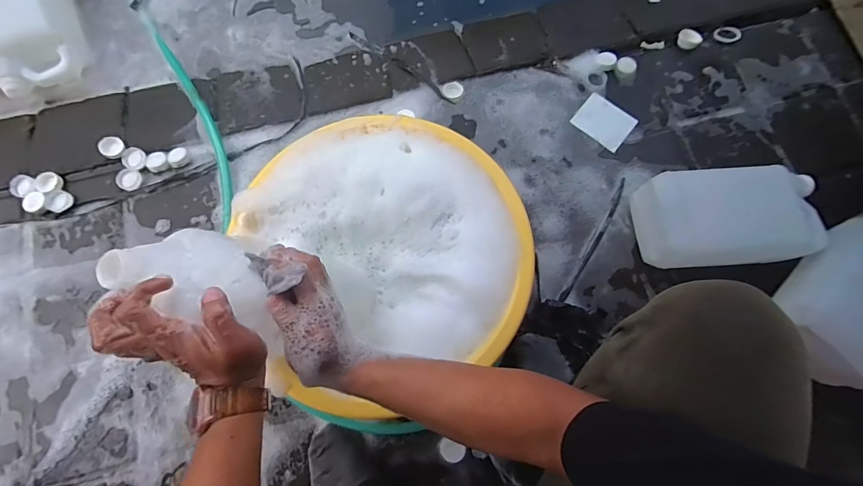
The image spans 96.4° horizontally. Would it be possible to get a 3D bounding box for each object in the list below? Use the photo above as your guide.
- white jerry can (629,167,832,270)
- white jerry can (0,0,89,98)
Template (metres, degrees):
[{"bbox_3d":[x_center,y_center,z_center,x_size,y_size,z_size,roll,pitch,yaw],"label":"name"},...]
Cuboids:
[{"bbox_3d":[0.578,-0.050,0.768,0.319,0.116,0.173,-3,75,0],"label":"white jerry can"},{"bbox_3d":[-0.943,-0.511,0.901,0.167,0.111,0.313,-25,76,-6],"label":"white jerry can"}]

